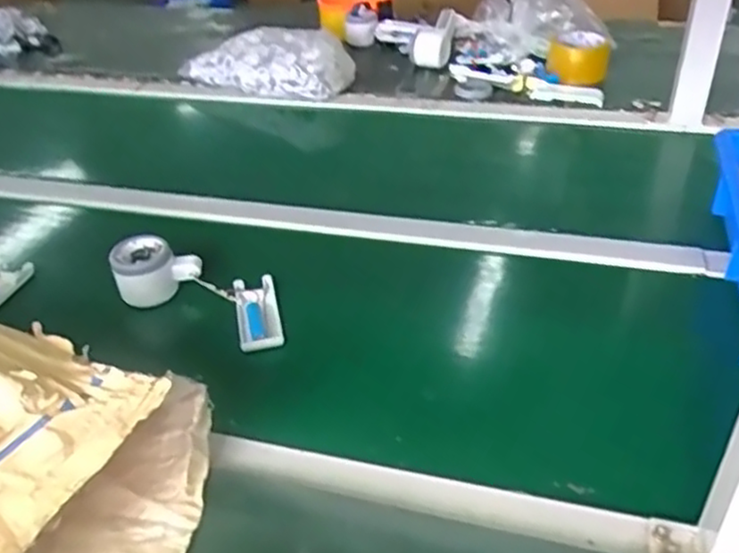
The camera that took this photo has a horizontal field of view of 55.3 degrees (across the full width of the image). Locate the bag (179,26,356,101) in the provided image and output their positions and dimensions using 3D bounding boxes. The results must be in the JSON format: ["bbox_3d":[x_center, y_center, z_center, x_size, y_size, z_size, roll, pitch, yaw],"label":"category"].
[{"bbox_3d":[-0.169,-0.352,1.148,0.291,0.078,0.136,19,43,27],"label":"bag"}]

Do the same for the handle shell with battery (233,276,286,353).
[{"bbox_3d":[-0.109,0.033,0.683,0.039,0.019,0.100,-11,37,-9],"label":"handle shell with battery"}]

